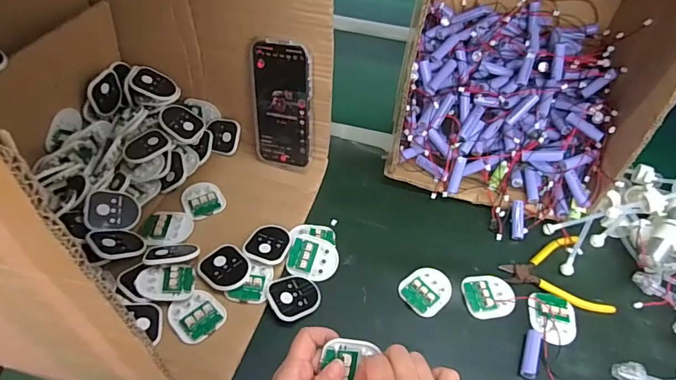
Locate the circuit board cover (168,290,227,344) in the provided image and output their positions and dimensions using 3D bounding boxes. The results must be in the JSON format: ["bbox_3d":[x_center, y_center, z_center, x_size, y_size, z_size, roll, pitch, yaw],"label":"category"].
[{"bbox_3d":[-0.147,0.129,0.447,0.048,0.010,0.053,-35,60,-29],"label":"circuit board cover"}]

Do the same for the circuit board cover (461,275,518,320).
[{"bbox_3d":[0.174,0.120,0.496,0.058,0.011,0.053,-10,51,-14],"label":"circuit board cover"}]

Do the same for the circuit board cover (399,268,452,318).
[{"bbox_3d":[0.103,0.114,0.497,0.059,0.012,0.048,-33,59,-29],"label":"circuit board cover"}]

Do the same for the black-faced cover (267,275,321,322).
[{"bbox_3d":[-0.050,0.117,0.478,0.055,0.008,0.055,-19,59,-40],"label":"black-faced cover"}]

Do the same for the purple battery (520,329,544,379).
[{"bbox_3d":[0.205,0.173,0.455,0.016,0.012,0.056,23,51,15],"label":"purple battery"}]

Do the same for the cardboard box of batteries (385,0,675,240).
[{"bbox_3d":[0.247,-0.192,0.546,0.272,0.350,0.308,14,49,8],"label":"cardboard box of batteries"}]

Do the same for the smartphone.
[{"bbox_3d":[-0.072,-0.106,0.559,0.078,0.169,0.012,13,33,14],"label":"smartphone"}]

